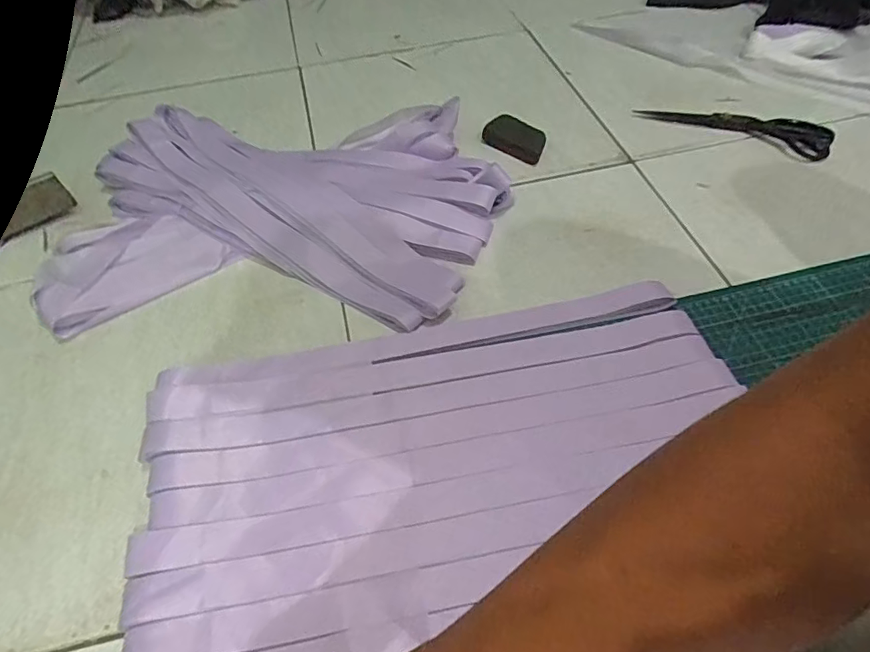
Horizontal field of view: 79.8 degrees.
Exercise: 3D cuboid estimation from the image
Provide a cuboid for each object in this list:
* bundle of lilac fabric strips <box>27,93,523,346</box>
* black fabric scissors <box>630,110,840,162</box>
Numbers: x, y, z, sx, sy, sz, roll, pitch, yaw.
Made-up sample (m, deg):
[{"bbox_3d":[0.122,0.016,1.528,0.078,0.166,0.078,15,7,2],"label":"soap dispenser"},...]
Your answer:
[{"bbox_3d":[-0.169,-0.147,0.609,0.495,0.039,0.340,-1,54,2],"label":"bundle of lilac fabric strips"},{"bbox_3d":[0.397,-0.272,0.696,0.238,0.011,0.078,21,57,17],"label":"black fabric scissors"}]

